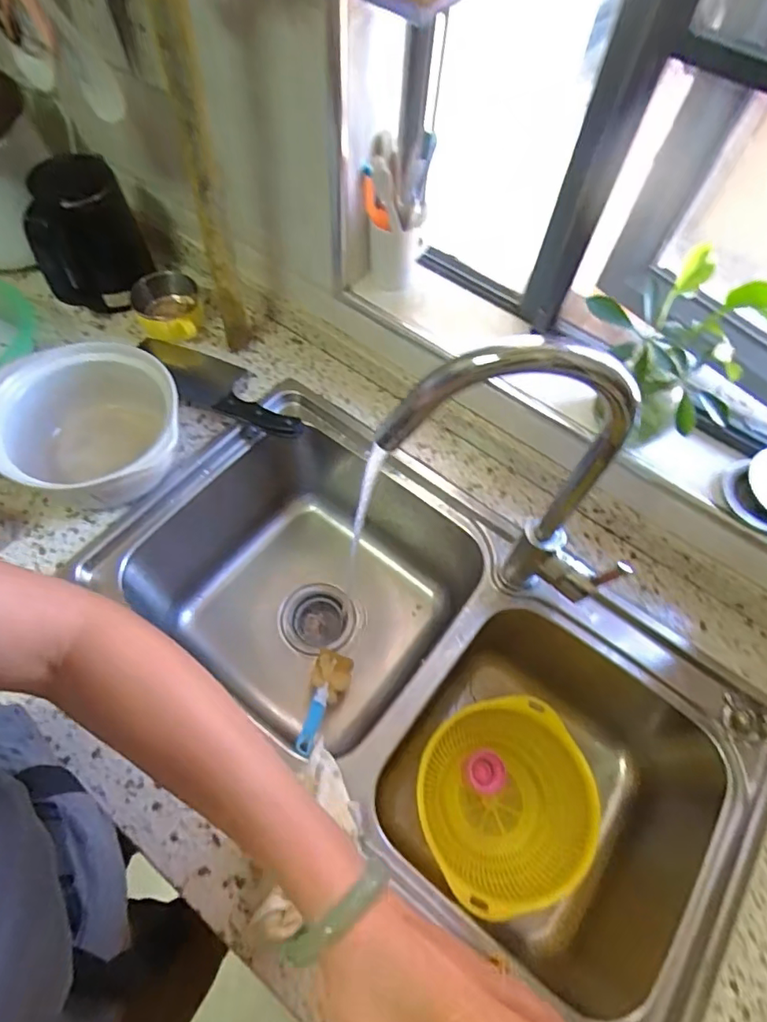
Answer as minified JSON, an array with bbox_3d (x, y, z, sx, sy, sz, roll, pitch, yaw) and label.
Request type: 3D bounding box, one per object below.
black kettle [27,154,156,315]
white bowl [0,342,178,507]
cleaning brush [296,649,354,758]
[{"bbox_3d":[-0.405,-0.371,0.748,0.126,0.177,0.107,-11,63,-9],"label":"black kettle"},{"bbox_3d":[-0.348,-0.093,0.640,0.188,0.109,0.189,-13,63,-11],"label":"white bowl"},{"bbox_3d":[-0.081,0.249,0.699,0.054,0.031,0.193,13,18,4],"label":"cleaning brush"}]

